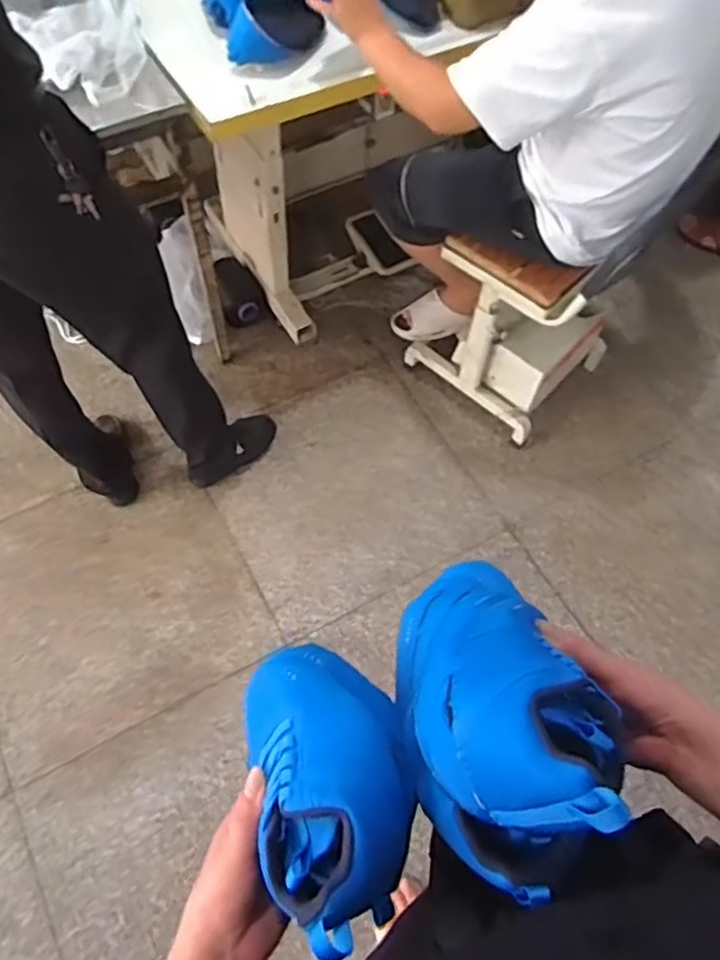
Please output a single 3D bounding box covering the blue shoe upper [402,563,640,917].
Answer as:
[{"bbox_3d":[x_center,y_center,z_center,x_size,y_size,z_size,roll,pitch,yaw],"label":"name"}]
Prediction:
[{"bbox_3d":[0.083,0.138,0.450,0.101,0.296,0.114,-1,105,-4],"label":"blue shoe upper"}]

